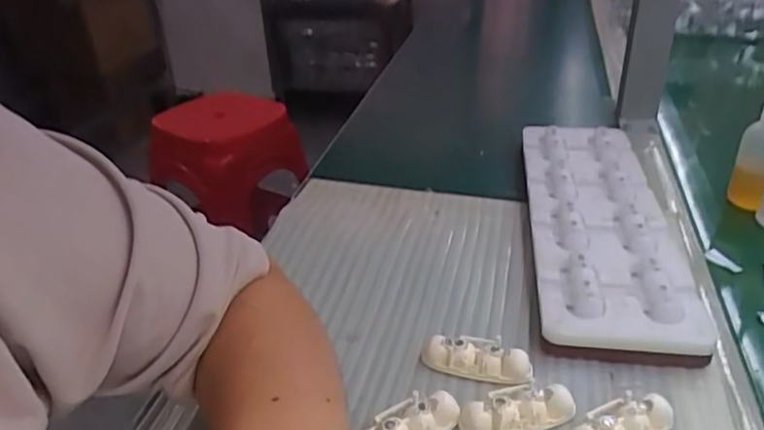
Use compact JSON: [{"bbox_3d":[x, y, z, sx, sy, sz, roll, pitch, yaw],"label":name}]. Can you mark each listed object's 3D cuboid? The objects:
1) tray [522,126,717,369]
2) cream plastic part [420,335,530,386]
[{"bbox_3d":[0.169,-0.003,0.497,0.100,0.023,0.311,1,30,9],"label":"tray"},{"bbox_3d":[0.056,0.086,0.374,0.064,0.019,0.024,8,31,20],"label":"cream plastic part"}]

